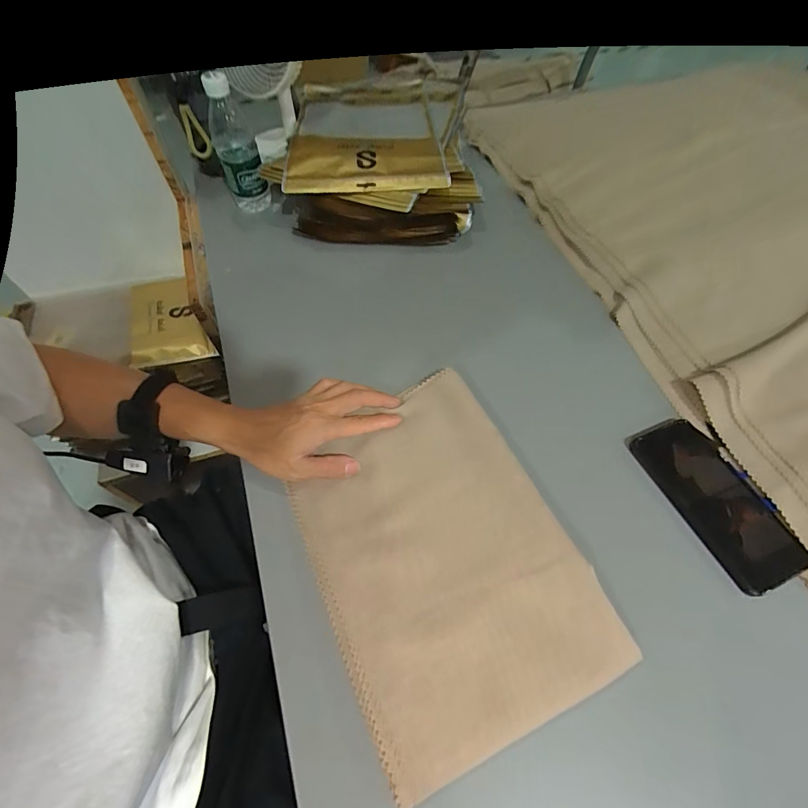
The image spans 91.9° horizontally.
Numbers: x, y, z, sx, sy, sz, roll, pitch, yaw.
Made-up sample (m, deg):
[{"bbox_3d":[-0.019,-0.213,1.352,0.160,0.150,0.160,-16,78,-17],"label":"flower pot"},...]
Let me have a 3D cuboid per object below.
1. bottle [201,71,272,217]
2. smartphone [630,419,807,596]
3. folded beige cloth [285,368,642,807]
[{"bbox_3d":[-0.248,-0.376,0.576,0.059,0.173,0.053,-16,60,-10],"label":"bottle"},{"bbox_3d":[0.310,0.092,0.390,0.083,0.011,0.165,-17,60,-11],"label":"smartphone"},{"bbox_3d":[0.029,0.124,0.353,0.216,0.022,0.292,-24,61,-14],"label":"folded beige cloth"}]

